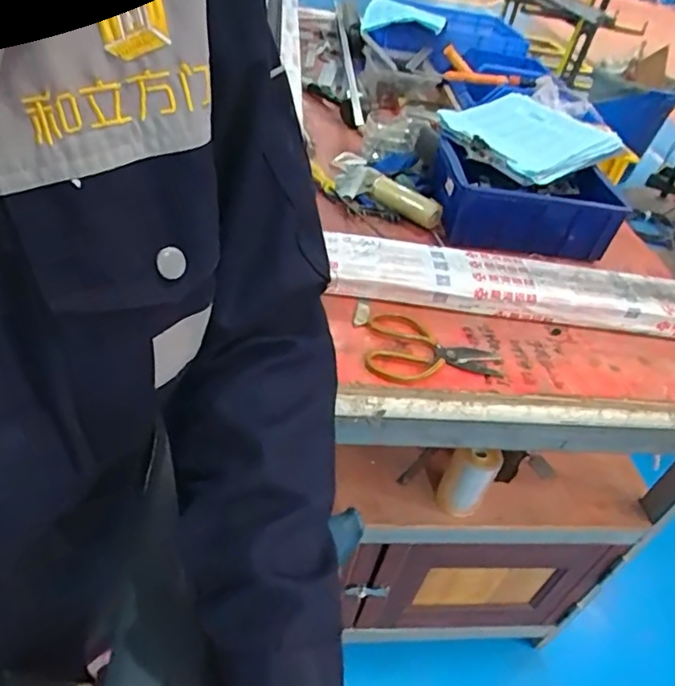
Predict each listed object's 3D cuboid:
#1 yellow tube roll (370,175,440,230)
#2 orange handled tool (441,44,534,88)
[{"bbox_3d":[0.115,-0.242,0.977,0.134,0.036,0.036,37,47,26],"label":"yellow tube roll"},{"bbox_3d":[0.351,-0.654,1.386,0.083,0.042,0.298,-27,54,-36],"label":"orange handled tool"}]

